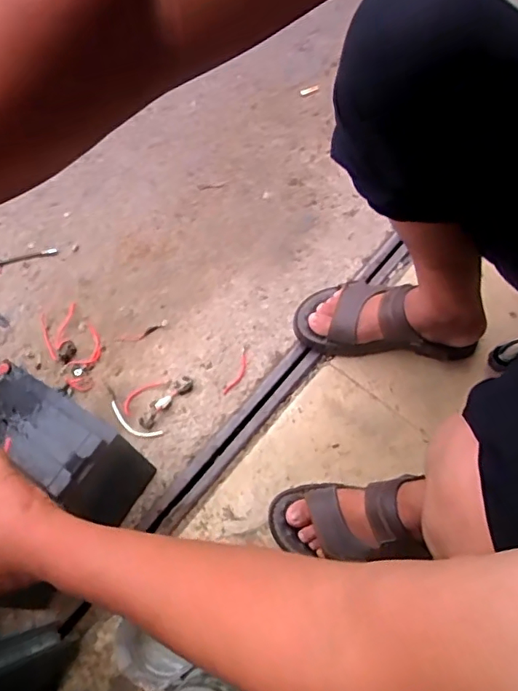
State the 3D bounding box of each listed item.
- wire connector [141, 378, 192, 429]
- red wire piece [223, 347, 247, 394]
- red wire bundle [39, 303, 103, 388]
[{"bbox_3d":[-0.149,0.089,0.832,0.027,0.013,0.104,42,75,17],"label":"wire connector"},{"bbox_3d":[-0.033,0.042,0.848,0.021,0.004,0.085,20,70,10],"label":"red wire piece"},{"bbox_3d":[-0.328,0.002,0.935,0.089,0.031,0.192,-33,53,-11],"label":"red wire bundle"}]

